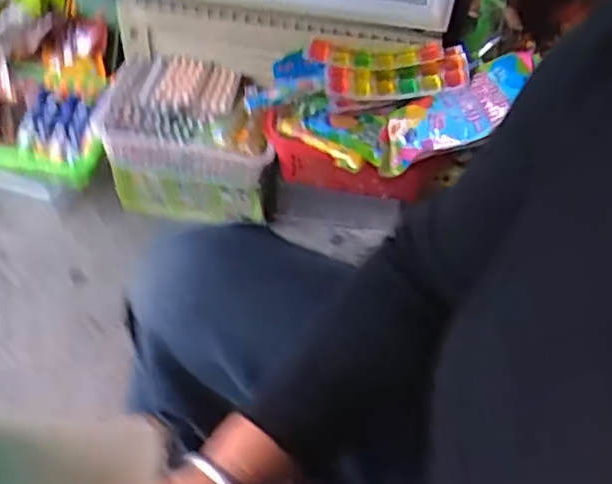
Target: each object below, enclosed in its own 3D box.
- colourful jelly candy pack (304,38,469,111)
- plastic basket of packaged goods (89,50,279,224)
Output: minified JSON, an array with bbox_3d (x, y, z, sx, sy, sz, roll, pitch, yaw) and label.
[{"bbox_3d":[0.119,-0.255,1.033,0.234,0.034,0.103,3,76,12],"label":"colourful jelly candy pack"},{"bbox_3d":[-0.195,-0.167,1.138,0.263,0.171,0.212,0,53,-4],"label":"plastic basket of packaged goods"}]

